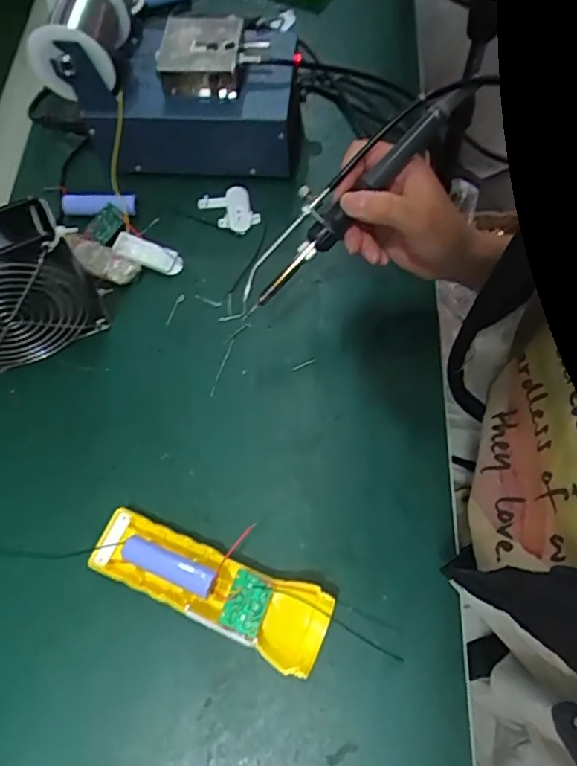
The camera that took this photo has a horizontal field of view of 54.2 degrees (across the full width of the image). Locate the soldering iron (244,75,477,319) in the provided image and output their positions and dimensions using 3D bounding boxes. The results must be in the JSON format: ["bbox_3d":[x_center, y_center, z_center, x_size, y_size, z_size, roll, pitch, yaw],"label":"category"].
[{"bbox_3d":[0.039,-0.128,0.377,0.200,0.020,0.034,-43,70,10],"label":"soldering iron"}]

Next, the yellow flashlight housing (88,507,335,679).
[{"bbox_3d":[-0.055,0.135,0.380,0.165,0.029,0.049,21,67,11],"label":"yellow flashlight housing"}]

